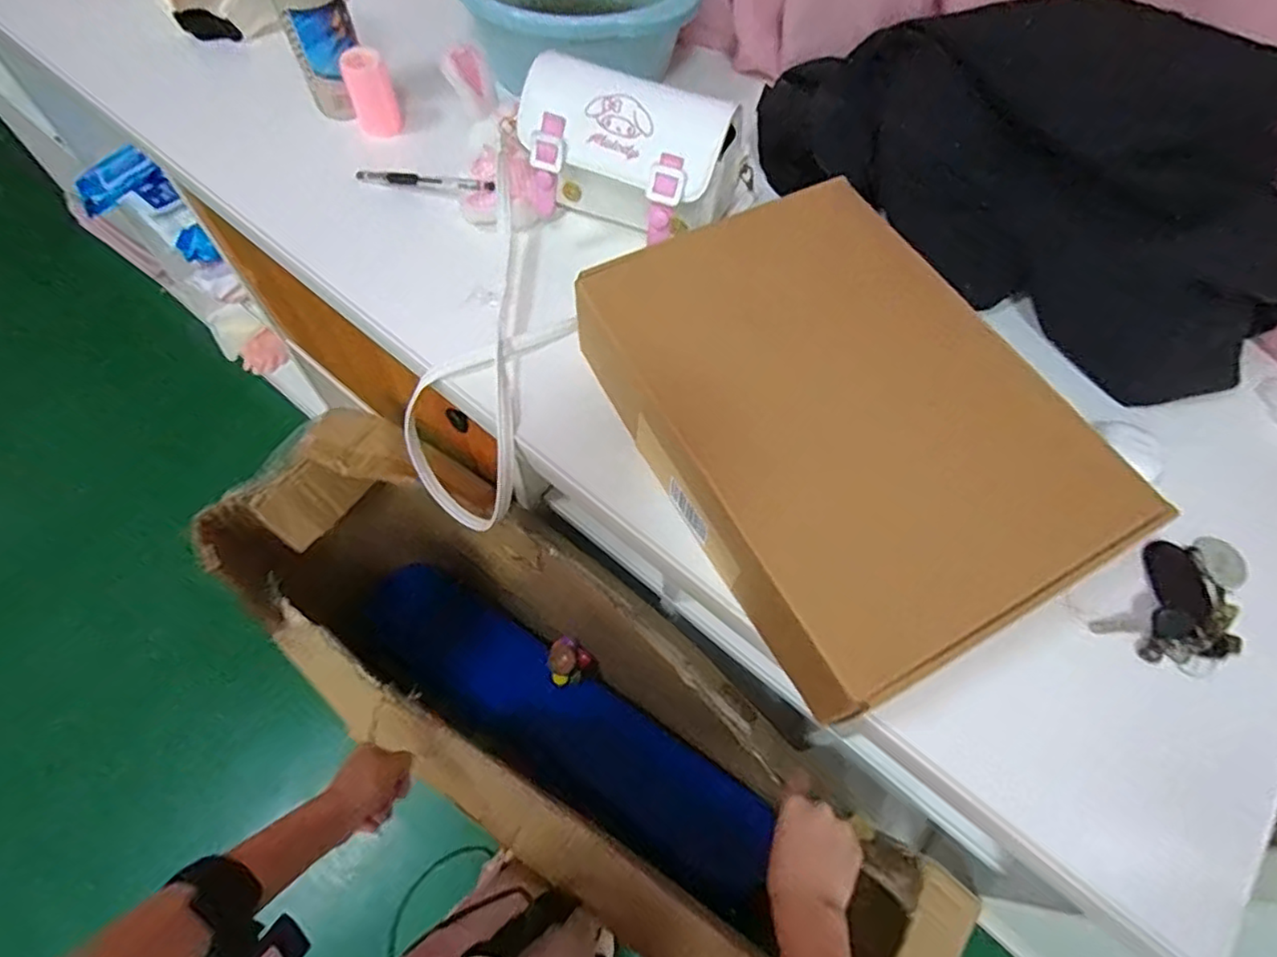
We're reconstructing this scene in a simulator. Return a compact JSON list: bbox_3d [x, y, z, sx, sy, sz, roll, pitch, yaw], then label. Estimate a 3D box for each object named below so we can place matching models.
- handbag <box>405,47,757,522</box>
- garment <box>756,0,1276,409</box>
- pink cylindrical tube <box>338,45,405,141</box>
[{"bbox_3d":[-0.097,-0.167,0.596,0.204,0.136,0.414,36,99,15],"label":"handbag"},{"bbox_3d":[0.338,-0.287,0.560,0.488,0.179,0.155,39,68,16],"label":"garment"},{"bbox_3d":[-0.284,-0.410,0.679,0.044,0.077,0.034,-24,66,-13],"label":"pink cylindrical tube"}]

